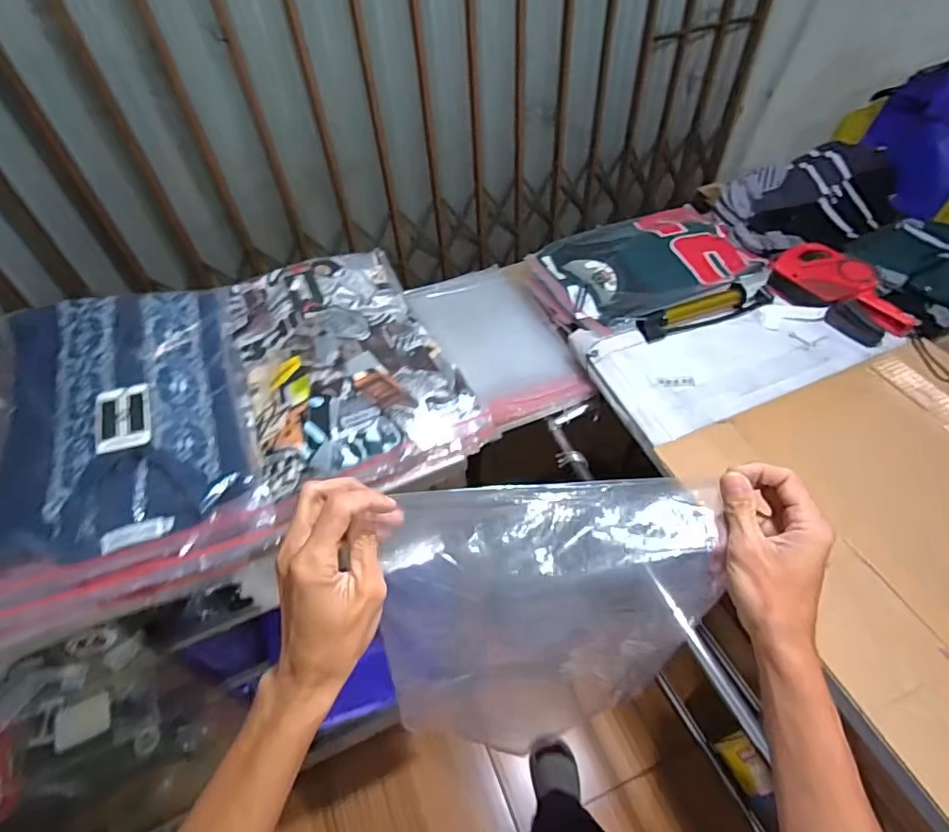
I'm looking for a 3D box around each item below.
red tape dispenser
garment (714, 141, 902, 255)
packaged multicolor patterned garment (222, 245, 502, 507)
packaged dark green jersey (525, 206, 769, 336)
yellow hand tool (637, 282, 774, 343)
[{"bbox_3d":[0.599,-0.202,0.888,0.099,0.066,0.219,-28,55,-18],"label":"red tape dispenser"},{"bbox_3d":[0.694,-0.431,1.118,0.444,0.128,0.210,-30,55,-19],"label":"garment"},{"bbox_3d":[-0.178,-0.081,0.722,0.259,0.056,0.377,-19,54,-13],"label":"packaged multicolor patterned garment"},{"bbox_3d":[0.326,-0.297,1.011,0.371,0.026,0.299,-19,52,-12],"label":"packaged dark green jersey"},{"bbox_3d":[0.391,-0.179,0.903,0.251,0.034,0.036,-19,52,-12],"label":"yellow hand tool"}]

